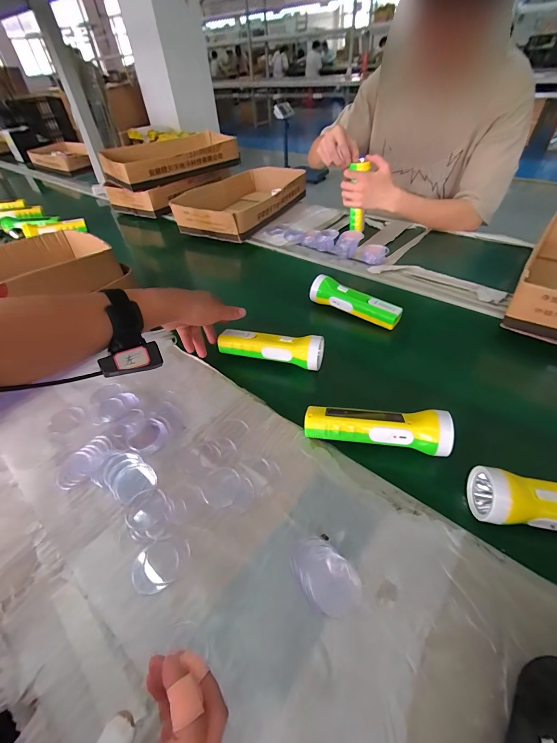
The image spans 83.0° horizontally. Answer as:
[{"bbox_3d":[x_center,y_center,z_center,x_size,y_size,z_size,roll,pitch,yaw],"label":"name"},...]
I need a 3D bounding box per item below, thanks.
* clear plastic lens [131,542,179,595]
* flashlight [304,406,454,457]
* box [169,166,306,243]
[{"bbox_3d":[-0.119,0.189,0.304,0.040,0.004,0.042,-3,46,3],"label":"clear plastic lens"},{"bbox_3d":[0.116,0.065,0.381,0.165,0.040,0.044,6,47,11],"label":"flashlight"},{"bbox_3d":[-0.104,-0.522,0.958,0.269,0.082,0.435,20,51,23],"label":"box"}]

